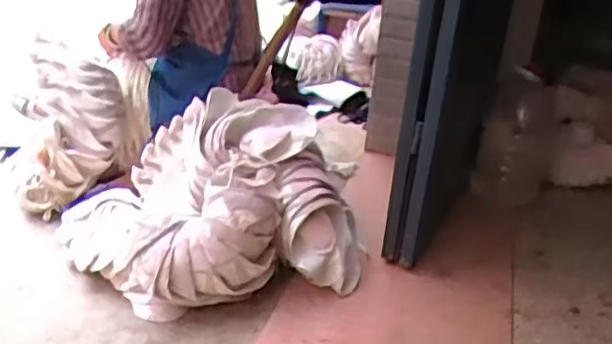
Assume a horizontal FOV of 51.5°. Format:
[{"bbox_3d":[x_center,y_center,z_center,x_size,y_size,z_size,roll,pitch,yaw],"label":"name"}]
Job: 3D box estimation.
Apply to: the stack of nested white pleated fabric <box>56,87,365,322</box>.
[{"bbox_3d":[-0.208,0.078,1.478,0.657,0.371,0.401,-6,28,-21],"label":"stack of nested white pleated fabric"}]

